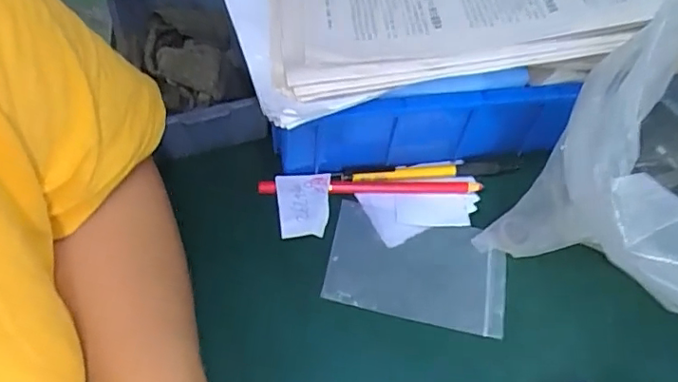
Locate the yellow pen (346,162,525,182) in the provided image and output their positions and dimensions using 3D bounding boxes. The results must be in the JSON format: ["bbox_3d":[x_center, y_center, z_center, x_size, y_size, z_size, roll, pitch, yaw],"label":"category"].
[{"bbox_3d":[0.074,-0.016,0.433,0.141,0.010,0.013,-3,57,-6],"label":"yellow pen"}]

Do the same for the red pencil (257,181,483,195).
[{"bbox_3d":[0.024,-0.003,0.420,0.169,0.006,0.011,-1,57,-5],"label":"red pencil"}]

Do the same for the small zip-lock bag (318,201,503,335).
[{"bbox_3d":[0.057,0.055,0.392,0.125,0.006,0.078,13,58,2],"label":"small zip-lock bag"}]

